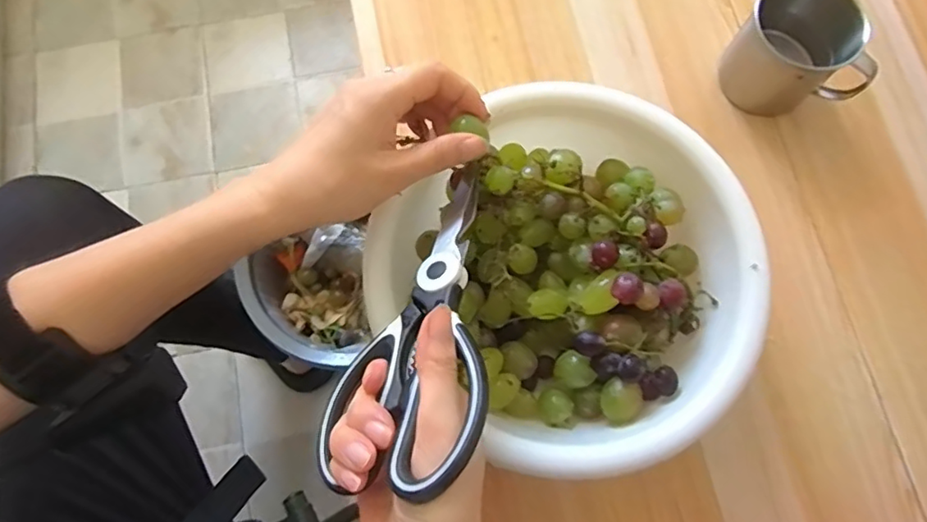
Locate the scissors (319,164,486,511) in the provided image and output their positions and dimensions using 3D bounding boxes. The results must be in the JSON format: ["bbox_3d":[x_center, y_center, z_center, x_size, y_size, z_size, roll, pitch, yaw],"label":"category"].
[{"bbox_3d":[-0.005,0.028,0.288,0.082,0.014,0.179,10,60,38],"label":"scissors"}]

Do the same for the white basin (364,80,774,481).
[{"bbox_3d":[0.068,0.014,0.370,0.202,0.082,0.207,0,74,0],"label":"white basin"}]

